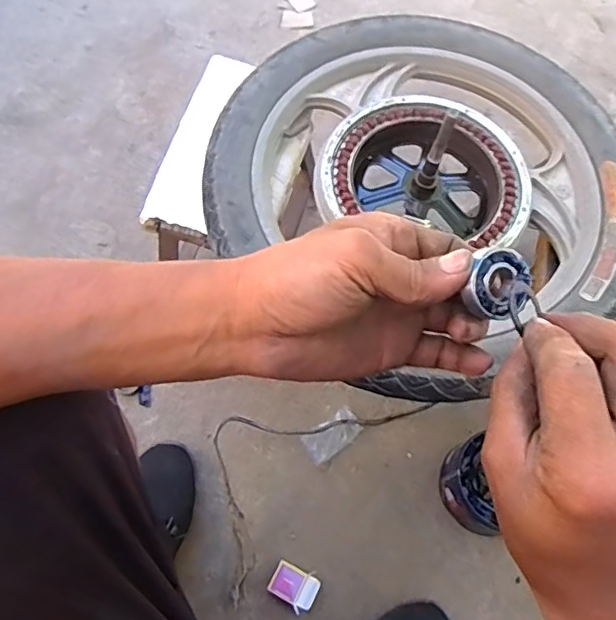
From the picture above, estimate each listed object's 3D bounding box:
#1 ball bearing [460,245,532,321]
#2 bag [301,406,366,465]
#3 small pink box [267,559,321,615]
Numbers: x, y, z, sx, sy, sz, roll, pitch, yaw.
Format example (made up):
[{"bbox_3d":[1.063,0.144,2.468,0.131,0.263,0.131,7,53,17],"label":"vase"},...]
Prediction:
[{"bbox_3d":[0.090,-0.013,0.261,0.029,0.011,0.034,30,84,-16],"label":"ball bearing"},{"bbox_3d":[0.035,0.176,0.782,0.084,0.015,0.045,-35,71,-15],"label":"bag"},{"bbox_3d":[-0.016,0.349,0.706,0.059,0.023,0.044,31,69,12],"label":"small pink box"}]

